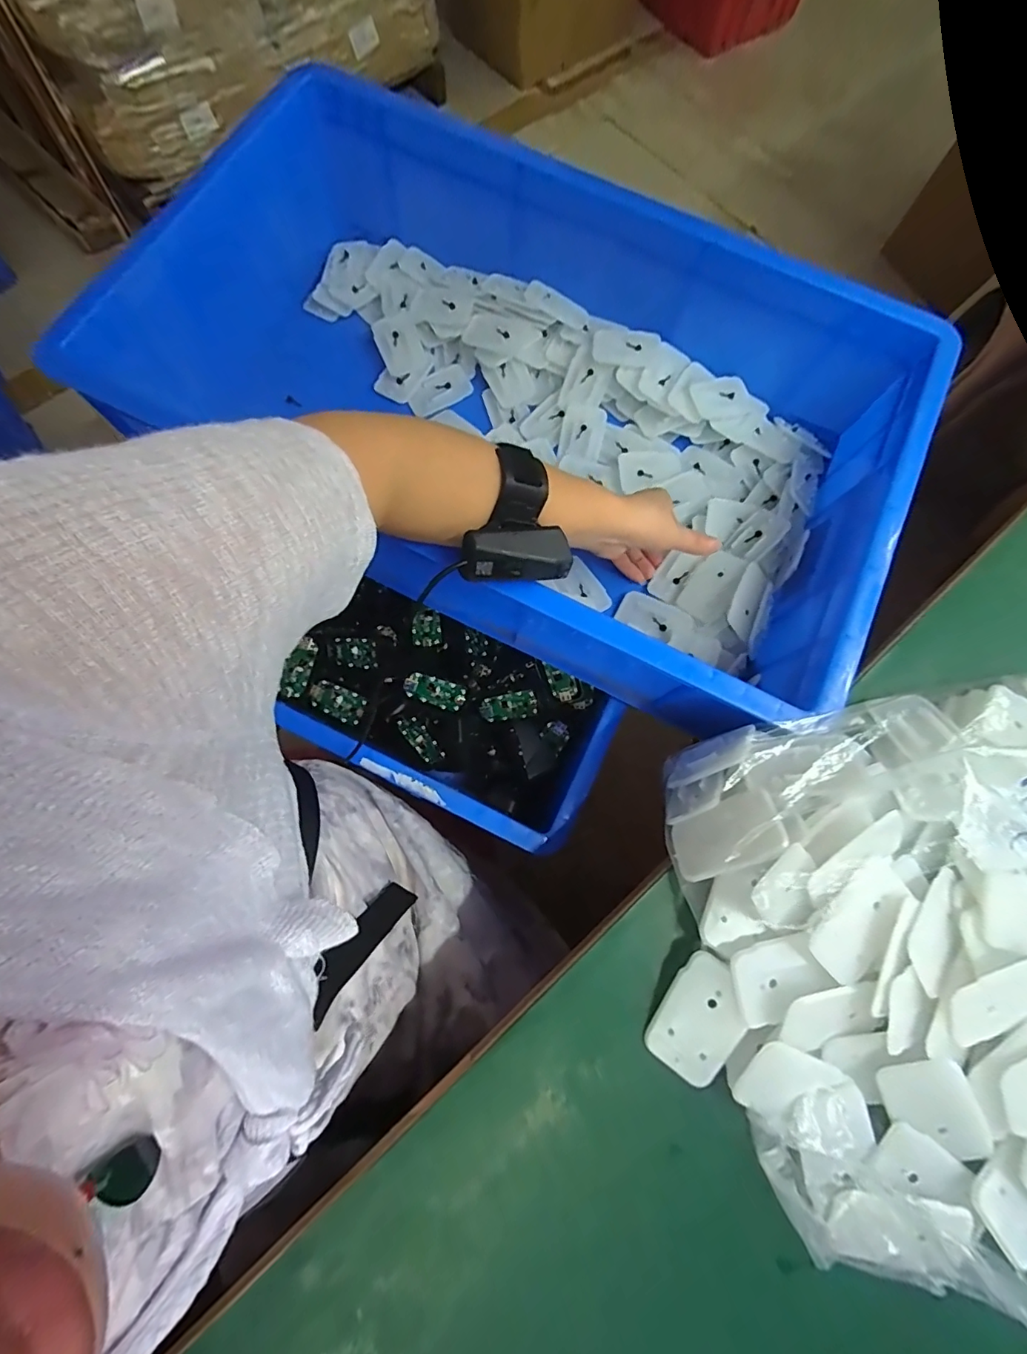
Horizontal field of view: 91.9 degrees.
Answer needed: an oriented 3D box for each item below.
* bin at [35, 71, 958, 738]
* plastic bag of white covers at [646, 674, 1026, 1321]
[{"bbox_3d":[0.013,-0.264,0.471,0.643,0.164,0.409,25,76,5],"label":"bin"},{"bbox_3d":[0.246,0.169,0.290,0.310,0.085,0.313,-6,75,-3],"label":"plastic bag of white covers"}]

